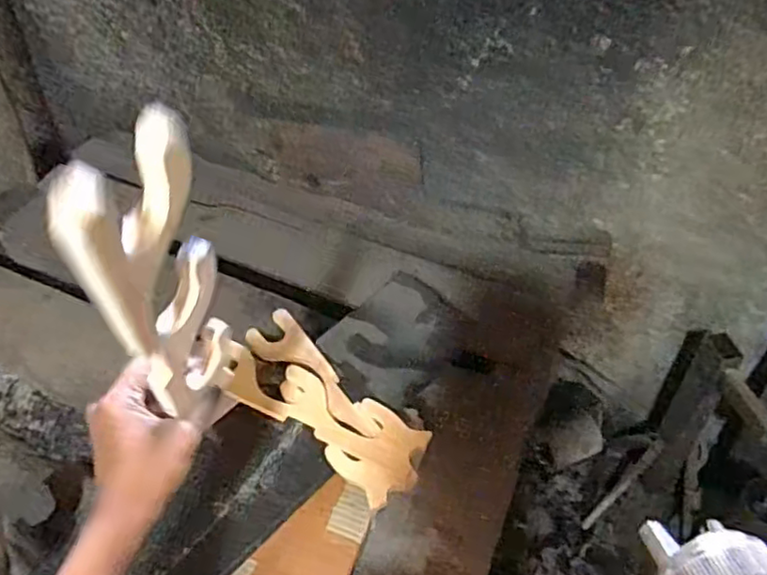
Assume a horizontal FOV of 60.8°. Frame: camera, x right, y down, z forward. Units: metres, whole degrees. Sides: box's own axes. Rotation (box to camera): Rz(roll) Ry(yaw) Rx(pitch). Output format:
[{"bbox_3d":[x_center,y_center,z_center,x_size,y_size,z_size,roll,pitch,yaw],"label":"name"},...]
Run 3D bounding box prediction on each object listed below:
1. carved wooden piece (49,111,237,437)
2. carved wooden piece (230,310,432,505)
[{"bbox_3d":[-0.124,0.017,0.397,0.021,0.321,0.076,26,62,6],"label":"carved wooden piece"},{"bbox_3d":[-0.075,0.145,0.819,0.286,0.023,0.121,33,58,26],"label":"carved wooden piece"}]

